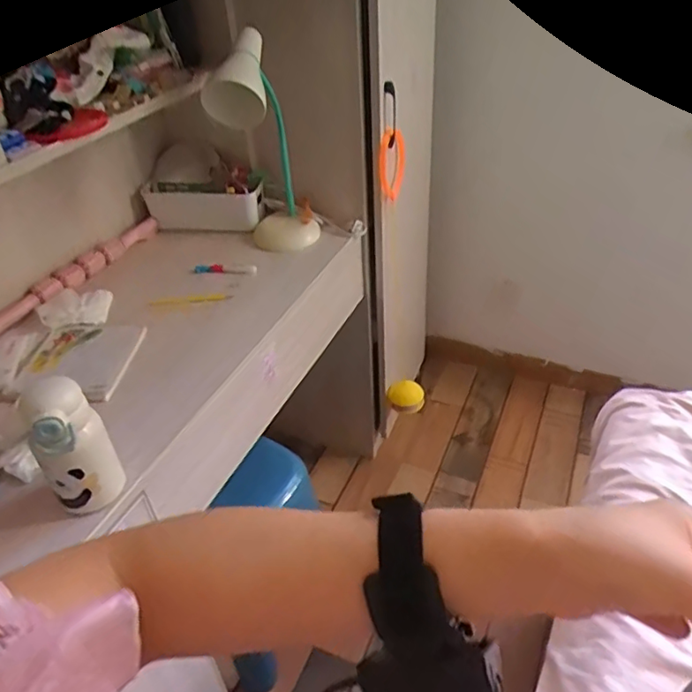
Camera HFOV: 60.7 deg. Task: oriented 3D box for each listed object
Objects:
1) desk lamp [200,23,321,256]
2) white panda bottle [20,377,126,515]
[{"bbox_3d":[-0.153,-0.368,1.135,0.173,0.406,0.157,-7,39,-3],"label":"desk lamp"},{"bbox_3d":[-0.338,0.121,0.722,0.087,0.163,0.074,-27,44,-26],"label":"white panda bottle"}]

